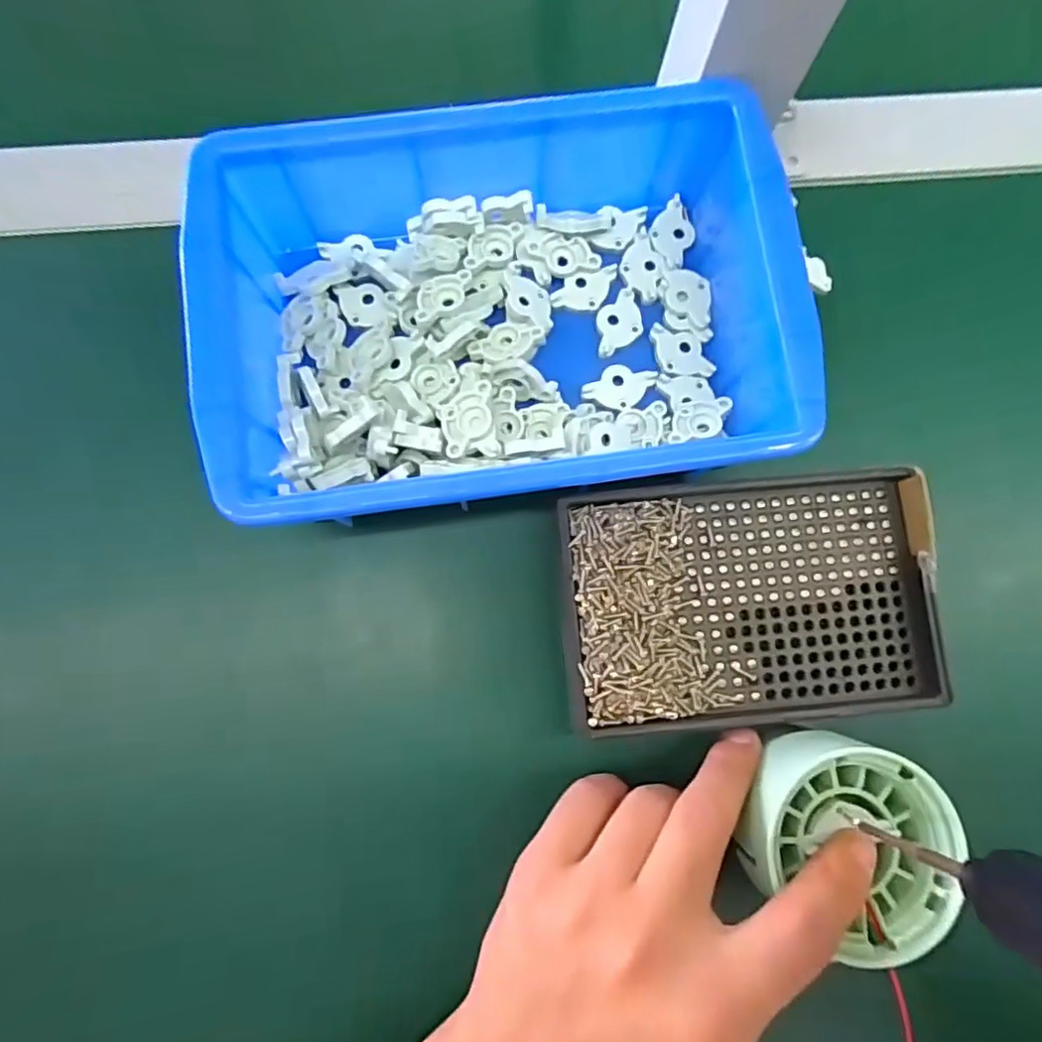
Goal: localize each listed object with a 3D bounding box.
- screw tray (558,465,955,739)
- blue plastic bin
[{"bbox_3d":[0.090,0.030,0.238,0.146,0.014,0.091,-5,81,-3],"label":"screw tray"},{"bbox_3d":[-0.007,-0.078,0.233,0.201,0.055,0.137,-8,81,-3],"label":"blue plastic bin"}]

